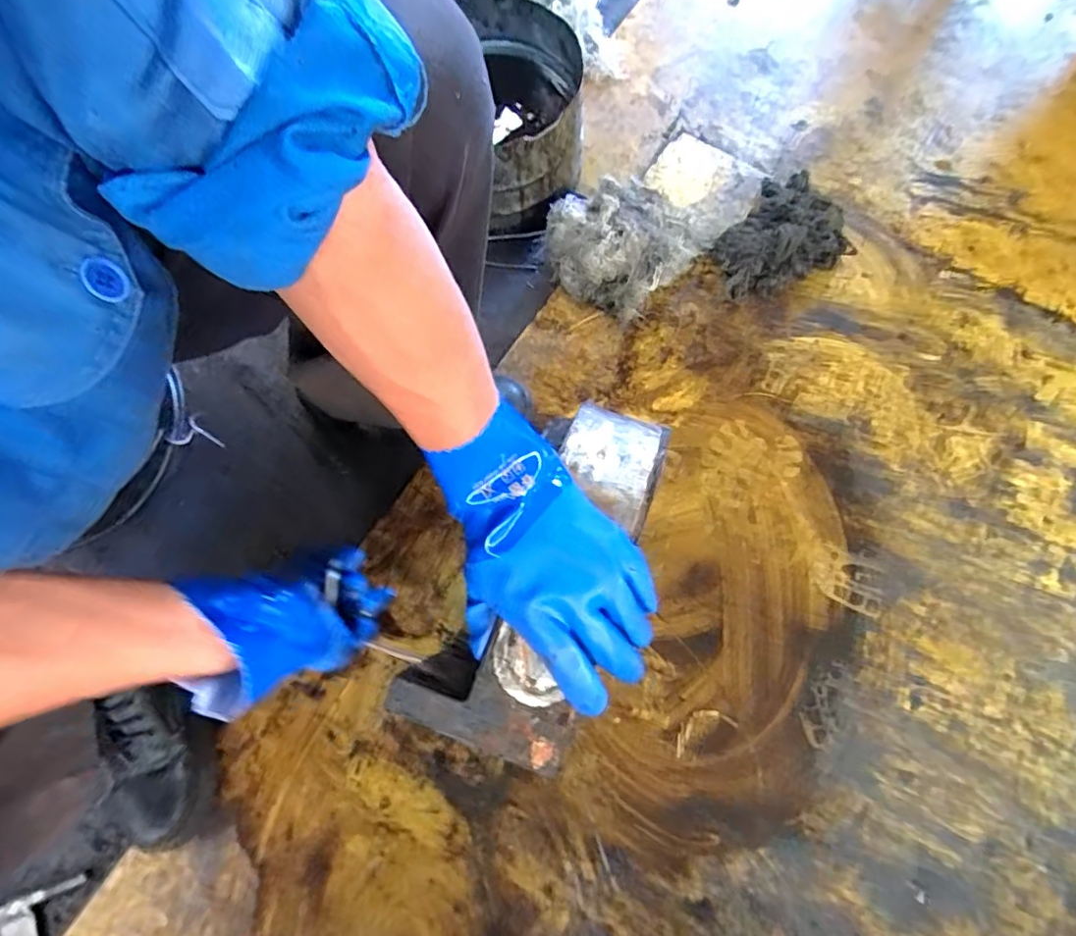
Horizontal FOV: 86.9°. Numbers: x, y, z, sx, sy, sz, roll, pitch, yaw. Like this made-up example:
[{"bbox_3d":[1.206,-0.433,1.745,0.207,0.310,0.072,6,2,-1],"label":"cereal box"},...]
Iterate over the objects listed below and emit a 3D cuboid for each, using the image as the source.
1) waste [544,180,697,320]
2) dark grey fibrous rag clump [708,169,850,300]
[{"bbox_3d":[0.107,-0.290,0.733,0.169,0.091,0.161,-36,76,-8],"label":"waste"},{"bbox_3d":[0.312,-0.316,0.754,0.181,0.067,0.149,-24,75,-5],"label":"dark grey fibrous rag clump"}]

